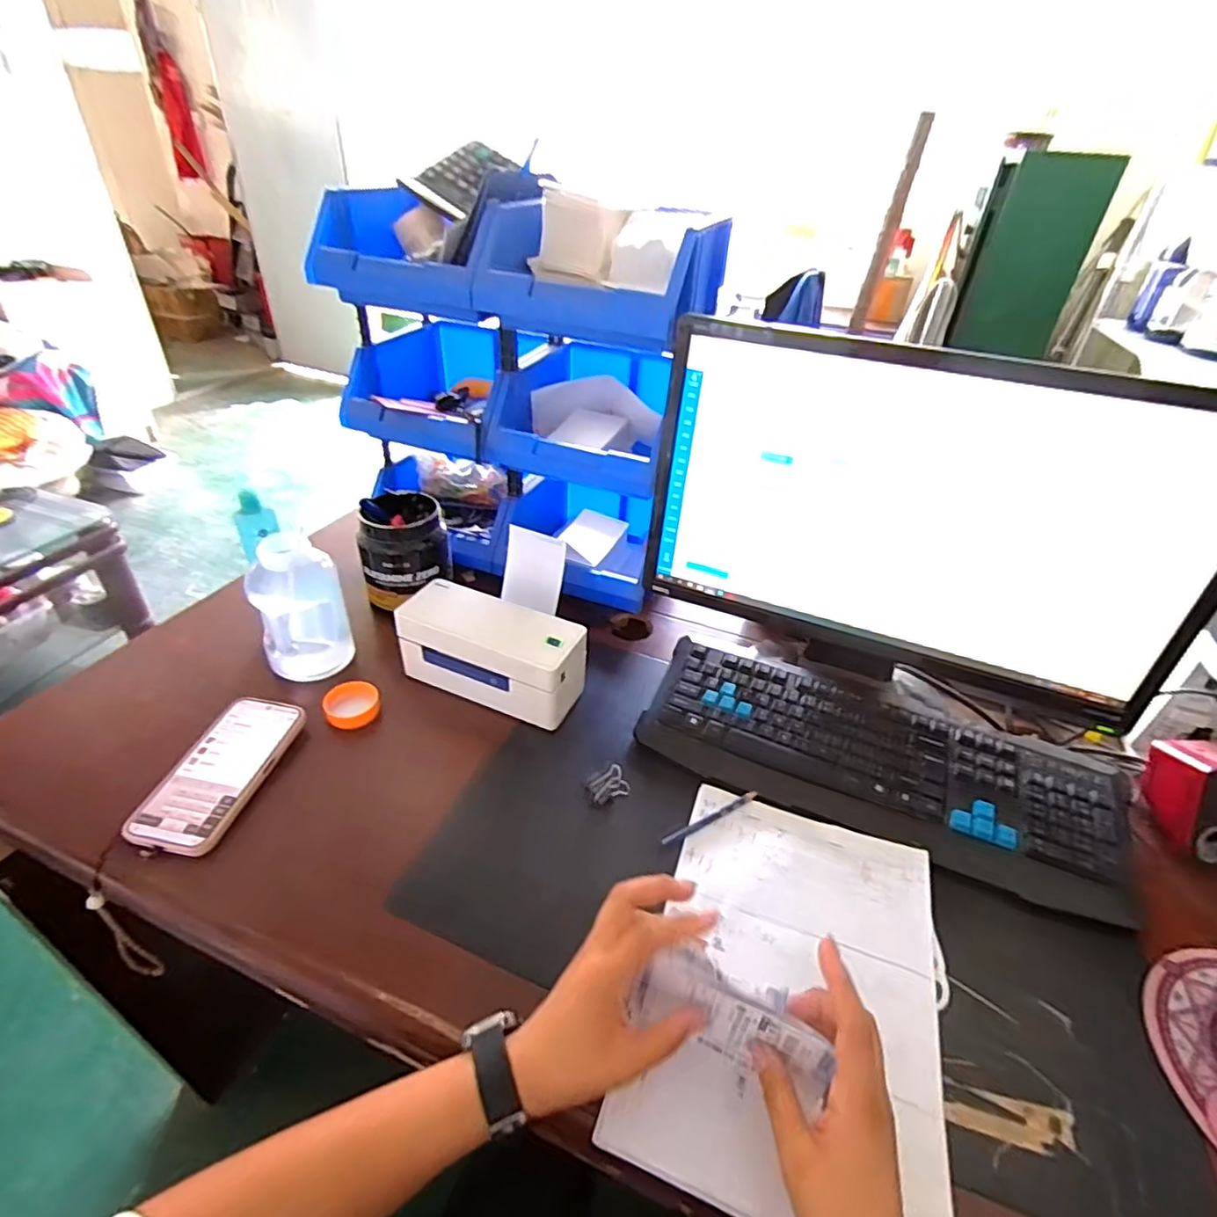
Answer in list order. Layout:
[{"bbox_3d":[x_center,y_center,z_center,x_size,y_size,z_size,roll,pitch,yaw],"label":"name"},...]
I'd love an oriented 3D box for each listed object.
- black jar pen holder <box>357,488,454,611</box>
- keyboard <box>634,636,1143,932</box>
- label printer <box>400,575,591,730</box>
[{"bbox_3d":[-0.265,-0.078,0.799,0.111,0.114,0.101,-9,38,-17],"label":"black jar pen holder"},{"bbox_3d":[0.269,0.158,0.630,0.455,0.034,0.166,17,38,17],"label":"keyboard"},{"bbox_3d":[-0.133,0.049,0.688,0.204,0.090,0.092,20,39,20],"label":"label printer"}]

